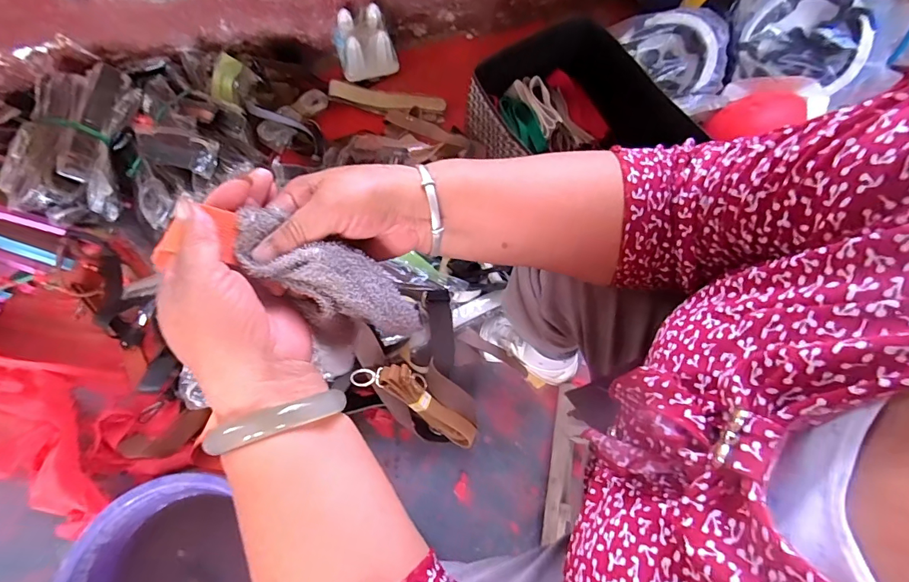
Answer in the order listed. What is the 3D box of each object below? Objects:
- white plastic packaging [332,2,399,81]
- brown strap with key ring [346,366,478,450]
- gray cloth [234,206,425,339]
[{"bbox_3d":[-0.195,-0.542,0.965,0.123,0.104,0.098,-17,71,-9],"label":"white plastic packaging"},{"bbox_3d":[-0.051,0.176,0.690,0.225,0.045,0.064,43,69,-24],"label":"brown strap with key ring"},{"bbox_3d":[-0.072,-0.007,0.274,0.126,0.026,0.042,29,68,-23],"label":"gray cloth"}]

